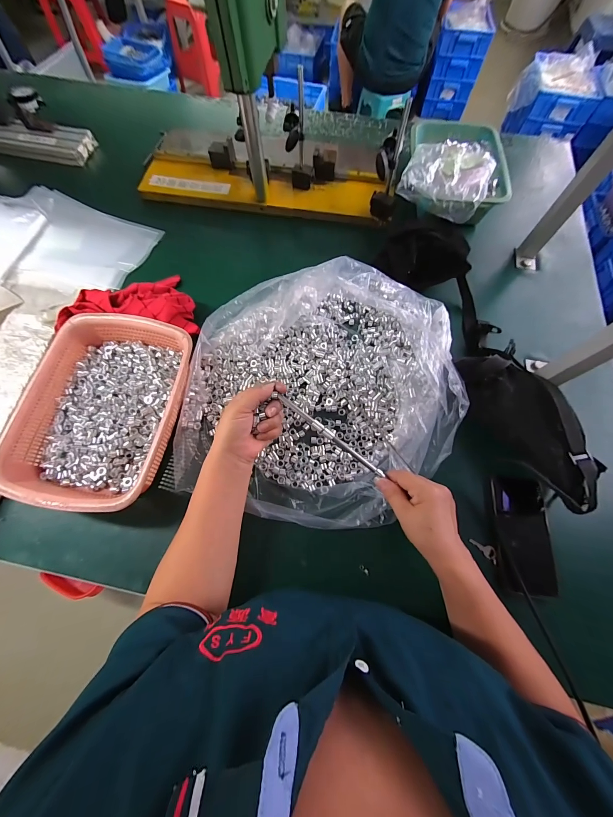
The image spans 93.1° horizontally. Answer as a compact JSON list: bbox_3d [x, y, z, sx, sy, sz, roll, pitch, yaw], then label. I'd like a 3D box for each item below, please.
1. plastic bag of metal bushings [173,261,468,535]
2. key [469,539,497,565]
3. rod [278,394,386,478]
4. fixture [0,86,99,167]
[{"bbox_3d":[0.026,-0.069,0.491,0.435,0.094,0.492,10,69,2],"label":"plastic bag of metal bushings"},{"bbox_3d":[0.264,0.207,0.427,0.042,0.004,0.017,42,73,13],"label":"key"},{"bbox_3d":[0.036,0.039,0.410,0.180,0.009,0.010,38,72,2],"label":"rod"},{"bbox_3d":[-0.788,-0.726,0.733,0.456,0.111,0.116,15,69,4],"label":"fixture"}]

